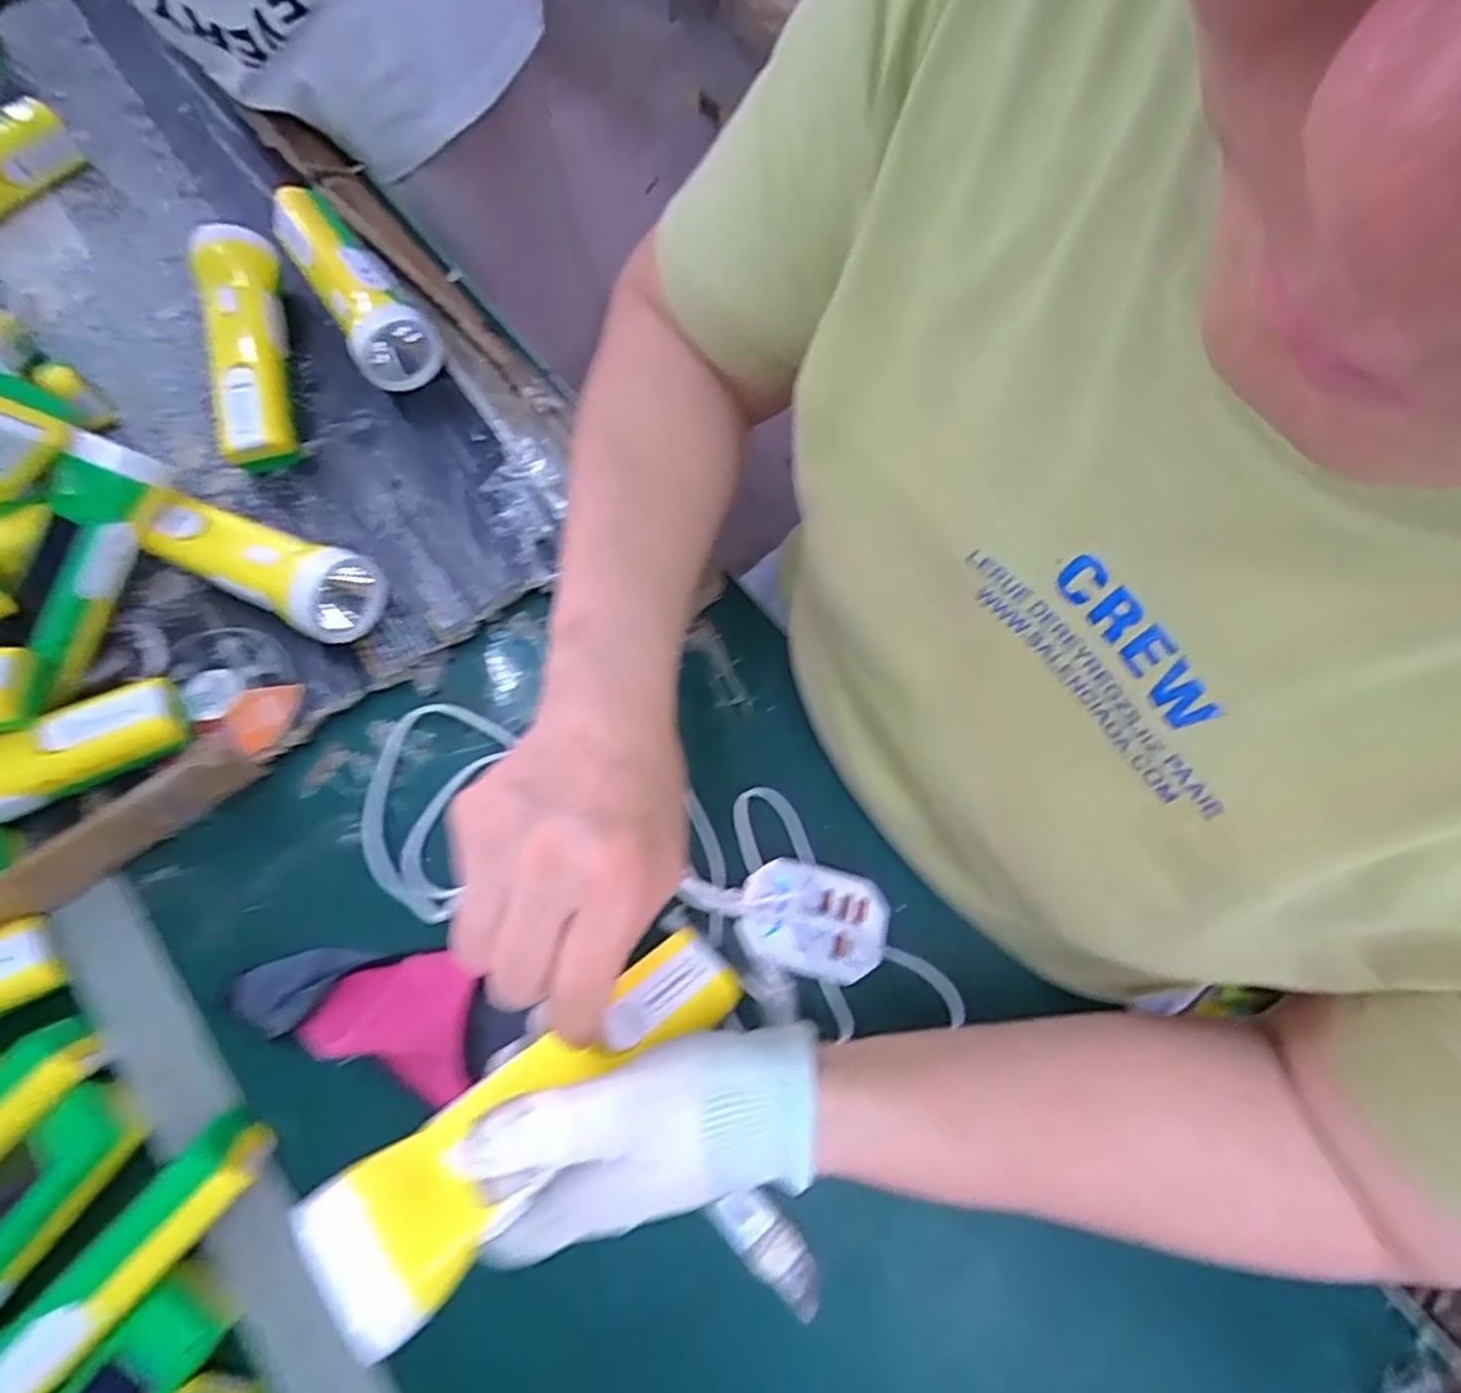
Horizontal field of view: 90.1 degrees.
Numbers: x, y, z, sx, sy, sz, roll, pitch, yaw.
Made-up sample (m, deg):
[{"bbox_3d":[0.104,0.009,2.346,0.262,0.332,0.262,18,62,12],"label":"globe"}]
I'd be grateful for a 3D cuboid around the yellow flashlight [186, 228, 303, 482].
[{"bbox_3d":[-0.325,-0.233,0.489,0.052,0.051,0.161,-13,72,-2],"label":"yellow flashlight"}]

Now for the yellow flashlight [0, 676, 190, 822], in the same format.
[{"bbox_3d":[-0.392,0.041,0.397,0.171,0.051,0.045,-27,73,-6],"label":"yellow flashlight"}]

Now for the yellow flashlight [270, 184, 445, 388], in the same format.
[{"bbox_3d":[-0.263,-0.285,0.507,0.052,0.053,0.161,-34,74,-9],"label":"yellow flashlight"}]

